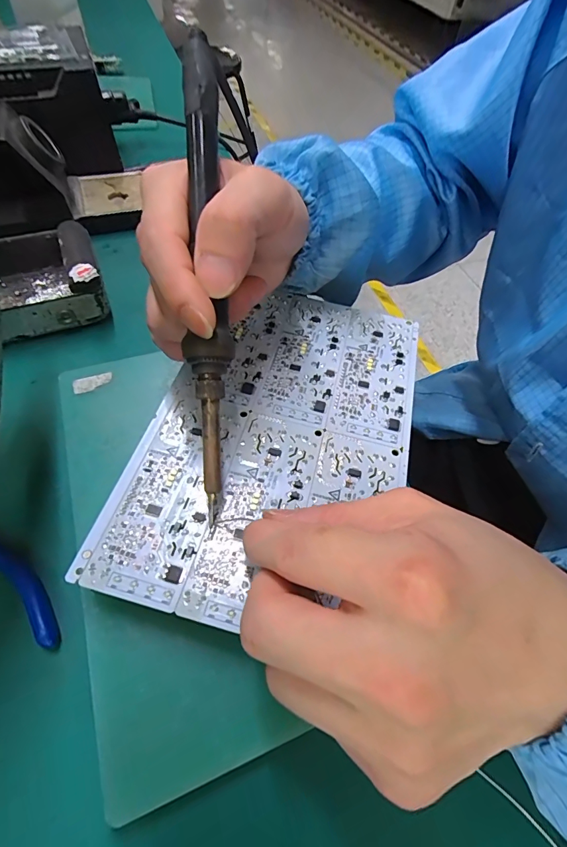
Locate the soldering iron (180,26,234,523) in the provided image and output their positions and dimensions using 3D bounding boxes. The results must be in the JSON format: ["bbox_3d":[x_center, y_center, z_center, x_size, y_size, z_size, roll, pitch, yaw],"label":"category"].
[{"bbox_3d":[-0.033,-0.057,0.166,0.018,0.018,0.199,-2,94,-6],"label":"soldering iron"}]

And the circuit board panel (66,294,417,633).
[{"bbox_3d":[0.000,-0.001,0.213,0.131,0.004,0.203,15,57,5],"label":"circuit board panel"}]

